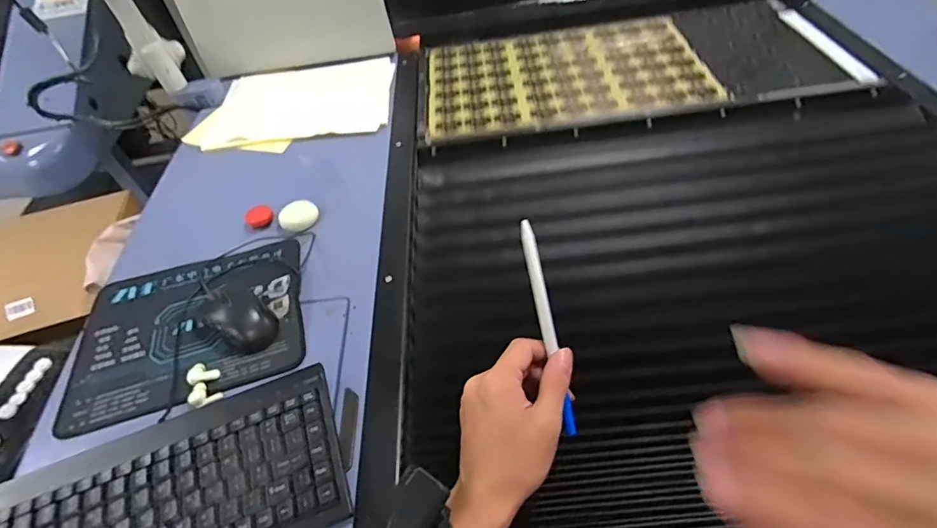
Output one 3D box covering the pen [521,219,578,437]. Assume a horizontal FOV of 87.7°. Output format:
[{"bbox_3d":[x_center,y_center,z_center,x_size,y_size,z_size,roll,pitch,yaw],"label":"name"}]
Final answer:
[{"bbox_3d":[0.063,0.051,0.380,0.010,0.007,0.170,-14,93,-5],"label":"pen"}]

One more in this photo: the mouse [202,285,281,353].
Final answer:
[{"bbox_3d":[-0.261,0.052,0.542,0.108,0.033,0.052,25,56,27],"label":"mouse"}]

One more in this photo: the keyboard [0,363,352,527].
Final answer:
[{"bbox_3d":[-0.254,0.201,0.422,0.286,0.031,0.150,-19,52,-9],"label":"keyboard"}]

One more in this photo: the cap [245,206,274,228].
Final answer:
[{"bbox_3d":[-0.306,-0.069,0.714,0.037,0.011,0.036,-4,48,5],"label":"cap"}]

